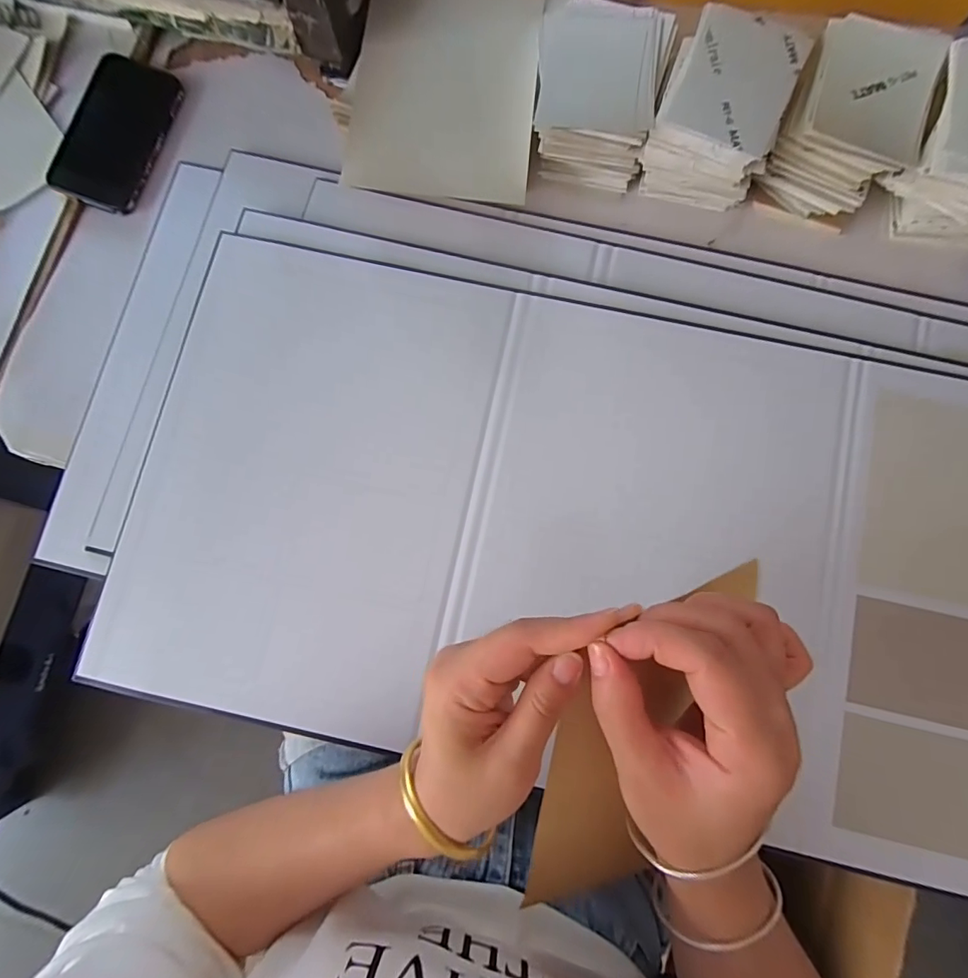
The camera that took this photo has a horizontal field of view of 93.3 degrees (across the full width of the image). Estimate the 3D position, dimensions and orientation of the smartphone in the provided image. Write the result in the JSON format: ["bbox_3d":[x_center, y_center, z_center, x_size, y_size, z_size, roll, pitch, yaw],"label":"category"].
[{"bbox_3d":[-0.347,-0.338,0.431,0.083,0.012,0.150,16,84,4],"label":"smartphone"}]

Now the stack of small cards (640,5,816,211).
[{"bbox_3d":[0.196,-0.314,0.390,0.094,0.076,0.124,20,85,4],"label":"stack of small cards"}]

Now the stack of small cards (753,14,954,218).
[{"bbox_3d":[0.301,-0.304,0.386,0.097,0.074,0.121,23,85,4],"label":"stack of small cards"}]

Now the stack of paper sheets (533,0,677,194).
[{"bbox_3d":[0.098,-0.340,0.400,0.105,0.060,0.131,9,84,3],"label":"stack of paper sheets"}]

